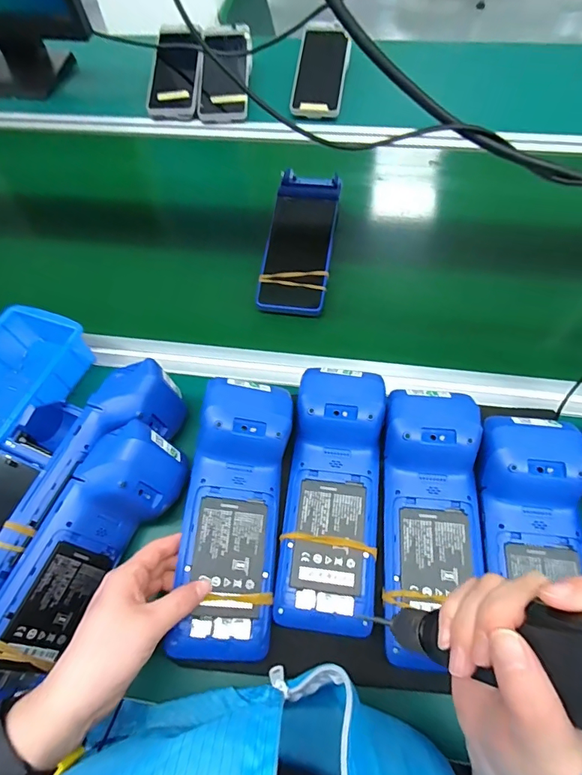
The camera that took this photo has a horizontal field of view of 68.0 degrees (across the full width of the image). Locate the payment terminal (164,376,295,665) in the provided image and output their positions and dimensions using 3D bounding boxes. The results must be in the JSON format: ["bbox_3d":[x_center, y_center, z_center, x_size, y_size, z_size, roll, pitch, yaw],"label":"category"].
[{"bbox_3d":[-0.047,0.102,0.368,0.079,0.043,0.222,2,71,5],"label":"payment terminal"}]

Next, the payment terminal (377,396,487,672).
[{"bbox_3d":[0.122,0.097,0.371,0.083,0.045,0.194,4,62,6],"label":"payment terminal"}]

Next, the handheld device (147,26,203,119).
[{"bbox_3d":[-0.198,-0.544,0.739,0.081,0.017,0.178,3,83,5],"label":"handheld device"}]

